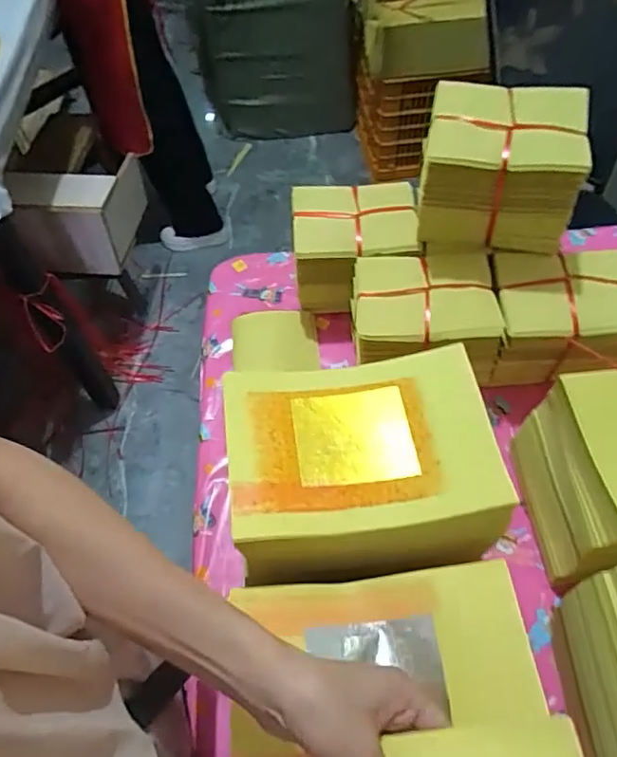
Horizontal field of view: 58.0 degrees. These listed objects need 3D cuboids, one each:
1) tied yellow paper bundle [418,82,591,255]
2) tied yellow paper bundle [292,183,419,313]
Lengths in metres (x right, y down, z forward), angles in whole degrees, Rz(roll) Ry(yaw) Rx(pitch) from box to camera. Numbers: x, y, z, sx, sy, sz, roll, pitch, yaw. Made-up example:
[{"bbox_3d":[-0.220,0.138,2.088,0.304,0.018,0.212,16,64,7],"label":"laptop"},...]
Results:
[{"bbox_3d":[0.212,-0.229,0.629,0.157,0.148,0.106,10,58,10],"label":"tied yellow paper bundle"},{"bbox_3d":[0.062,-0.174,0.762,0.159,0.123,0.121,-1,56,3],"label":"tied yellow paper bundle"}]

